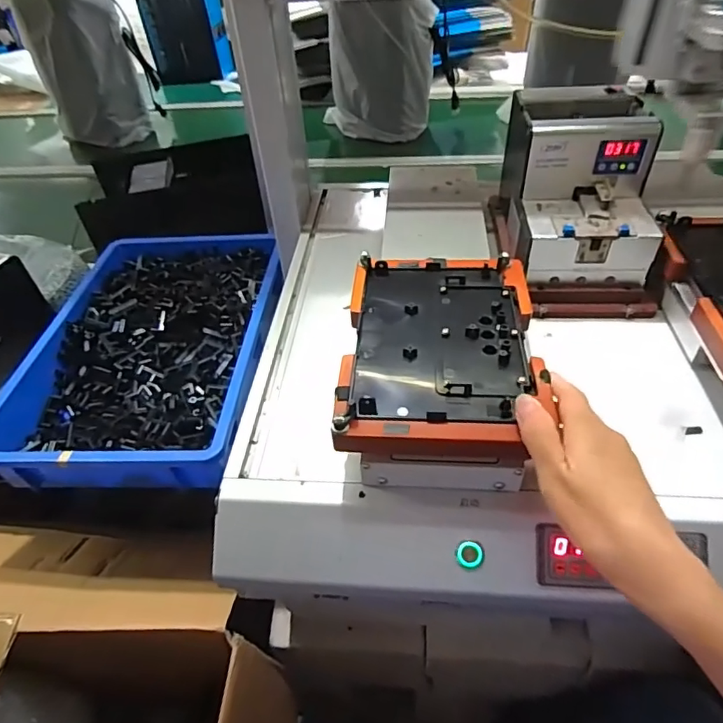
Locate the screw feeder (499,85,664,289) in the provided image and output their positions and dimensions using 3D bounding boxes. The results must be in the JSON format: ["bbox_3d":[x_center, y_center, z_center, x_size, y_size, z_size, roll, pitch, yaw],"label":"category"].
[{"bbox_3d":[0.231,-0.193,0.543,0.131,0.139,0.184,1,45,6],"label":"screw feeder"}]

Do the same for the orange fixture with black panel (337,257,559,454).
[{"bbox_3d":[0.066,-0.013,0.434,0.155,0.039,0.207,1,45,5],"label":"orange fixture with black panel"}]

